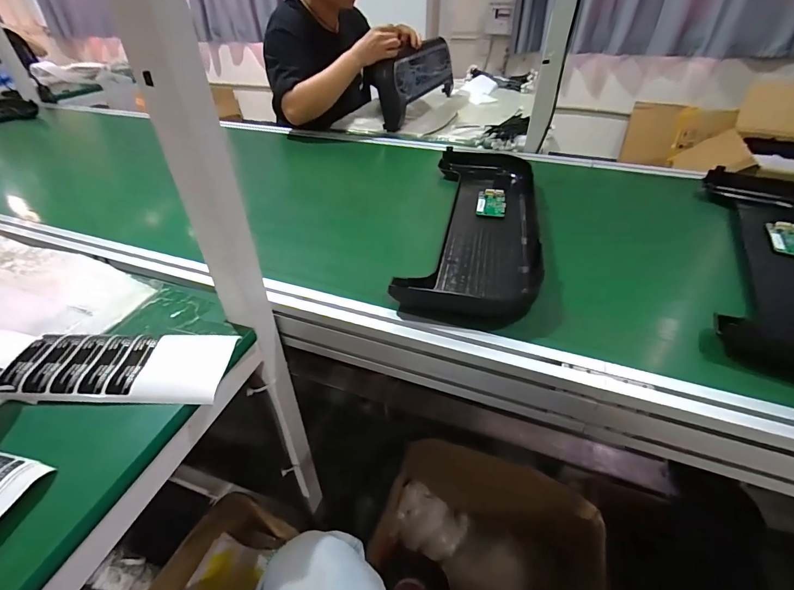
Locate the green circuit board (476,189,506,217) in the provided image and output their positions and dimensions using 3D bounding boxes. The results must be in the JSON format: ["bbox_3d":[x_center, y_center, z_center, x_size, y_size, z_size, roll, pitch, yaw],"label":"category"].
[{"bbox_3d":[0.176,-0.172,0.708,0.050,0.010,0.094,8,40,11],"label":"green circuit board"}]

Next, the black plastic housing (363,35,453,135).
[{"bbox_3d":[0.057,-0.649,1.150,0.091,0.168,0.480,15,42,18],"label":"black plastic housing"}]

